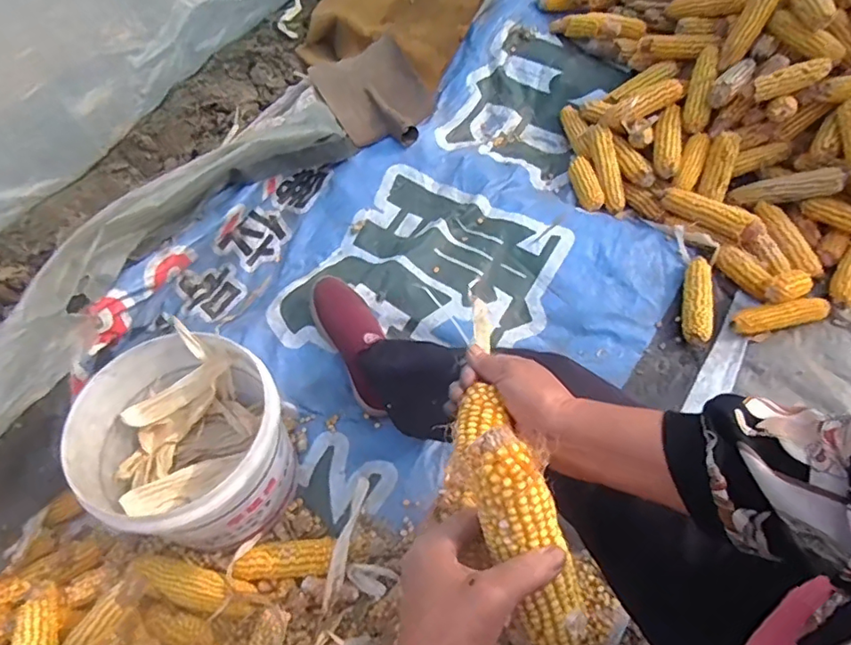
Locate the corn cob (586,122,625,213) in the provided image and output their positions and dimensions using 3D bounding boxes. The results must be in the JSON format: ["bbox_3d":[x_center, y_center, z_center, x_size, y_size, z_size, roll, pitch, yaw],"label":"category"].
[{"bbox_3d":[0.381,-0.325,1.169,0.047,0.043,0.190,-13,87,-3],"label":"corn cob"}]

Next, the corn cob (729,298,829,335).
[{"bbox_3d":[0.645,-0.015,0.999,0.169,0.039,0.043,-11,62,-2],"label":"corn cob"}]

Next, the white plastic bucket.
[{"bbox_3d":[-0.324,0.175,0.803,0.254,0.206,0.262,-2,62,3],"label":"white plastic bucket"}]

